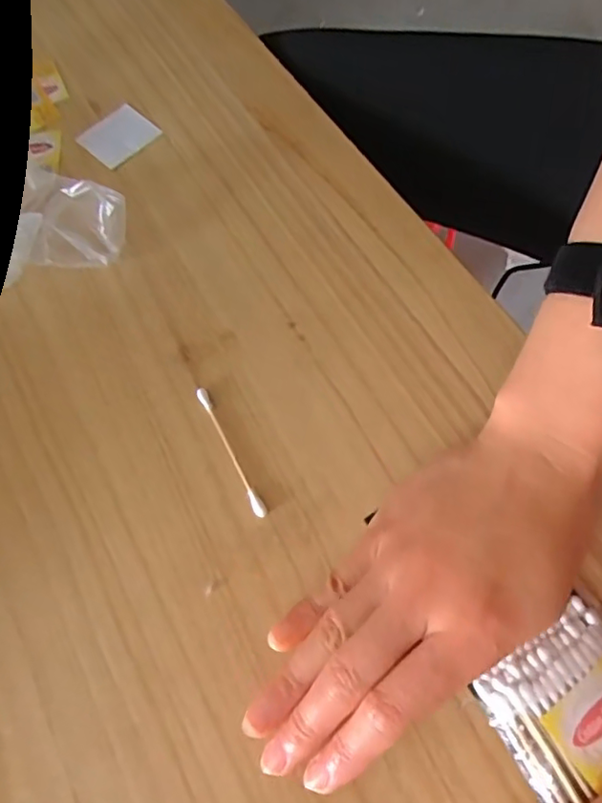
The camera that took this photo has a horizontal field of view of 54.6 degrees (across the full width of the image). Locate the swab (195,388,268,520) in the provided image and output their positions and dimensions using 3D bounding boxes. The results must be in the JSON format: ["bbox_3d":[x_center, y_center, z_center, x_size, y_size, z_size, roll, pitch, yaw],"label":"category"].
[{"bbox_3d":[-0.034,0.023,0.281,0.005,0.004,0.072,-26,68,-10],"label":"swab"}]

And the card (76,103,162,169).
[{"bbox_3d":[-0.110,-0.162,0.353,0.031,0.004,0.040,40,73,16],"label":"card"}]

